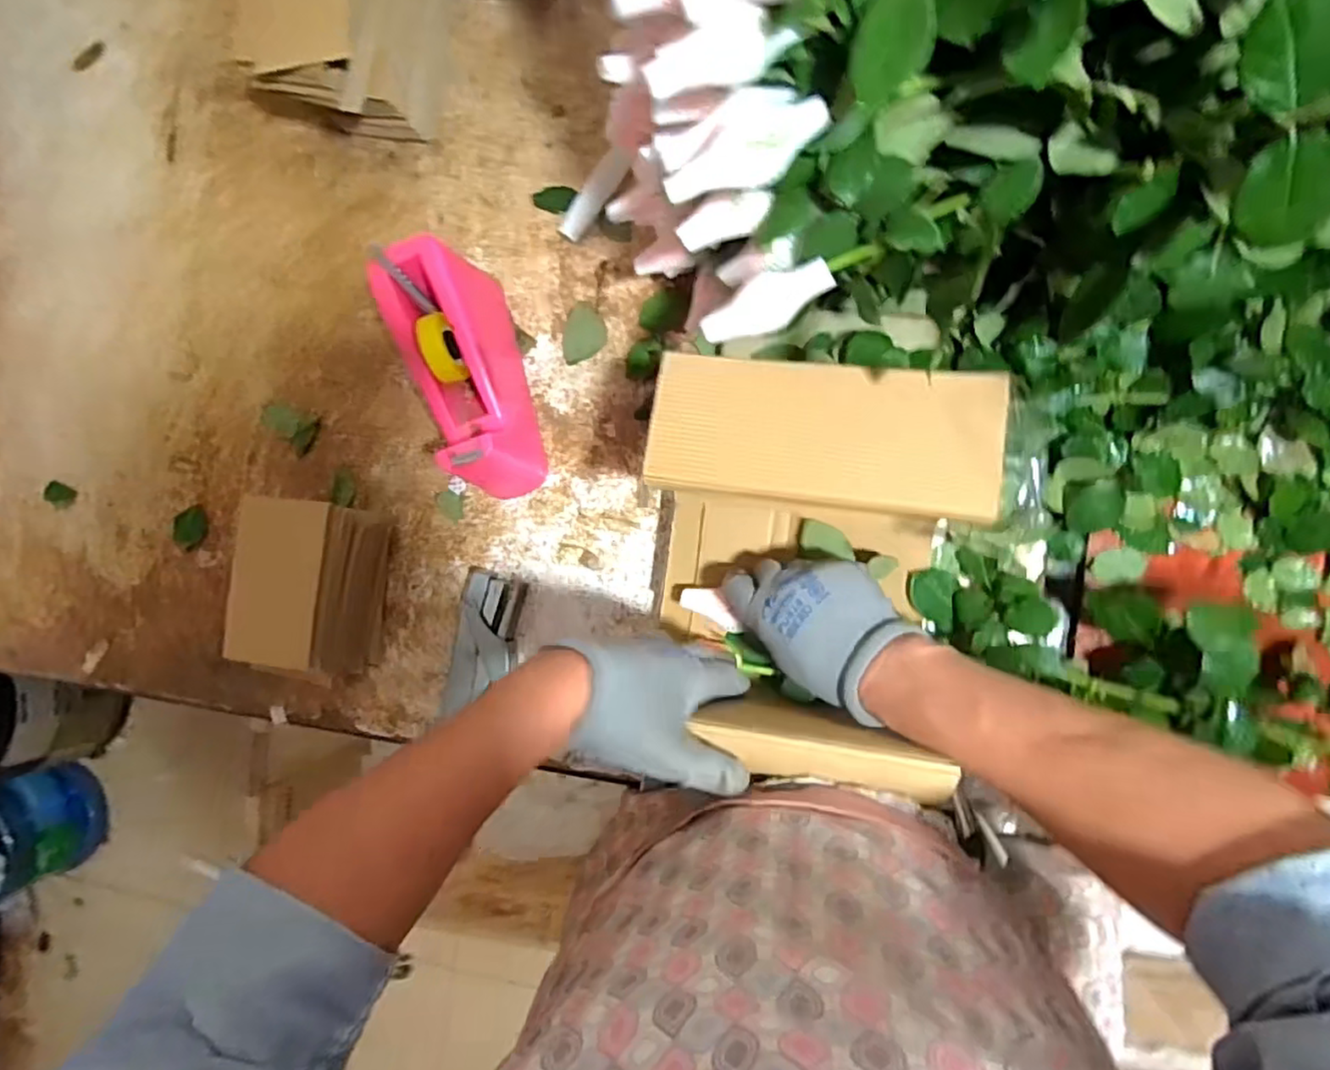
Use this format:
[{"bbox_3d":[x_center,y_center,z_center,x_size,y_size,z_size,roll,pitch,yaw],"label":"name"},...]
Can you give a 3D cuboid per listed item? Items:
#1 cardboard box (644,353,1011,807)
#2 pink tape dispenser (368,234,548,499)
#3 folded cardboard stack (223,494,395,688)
[{"bbox_3d":[0.095,0.022,0.475,0.204,0.150,0.251,6,90,8],"label":"cardboard box"},{"bbox_3d":[-0.168,-0.131,0.561,0.080,0.101,0.196,-15,87,8],"label":"pink tape dispenser"},{"bbox_3d":[-0.307,0.047,0.586,0.090,0.089,0.148,8,90,8],"label":"folded cardboard stack"}]

